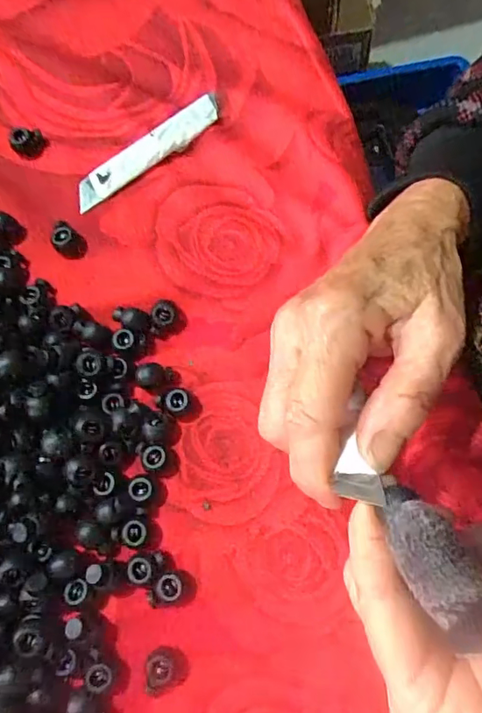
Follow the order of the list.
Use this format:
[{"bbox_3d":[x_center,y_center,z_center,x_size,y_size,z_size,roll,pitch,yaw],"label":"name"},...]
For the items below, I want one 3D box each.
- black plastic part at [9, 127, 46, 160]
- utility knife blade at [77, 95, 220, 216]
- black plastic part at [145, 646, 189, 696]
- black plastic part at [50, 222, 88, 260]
[{"bbox_3d":[-0.129,-0.130,0.312,0.019,0.013,0.015,-40,73,-9],"label":"black plastic part"},{"bbox_3d":[-0.056,-0.123,0.307,0.101,0.008,0.019,-36,73,-8],"label":"utility knife blade"},{"bbox_3d":[-0.034,0.141,0.232,0.017,0.012,0.017,-1,72,4],"label":"black plastic part"},{"bbox_3d":[-0.098,-0.064,0.291,0.020,0.011,0.015,43,79,16],"label":"black plastic part"}]

